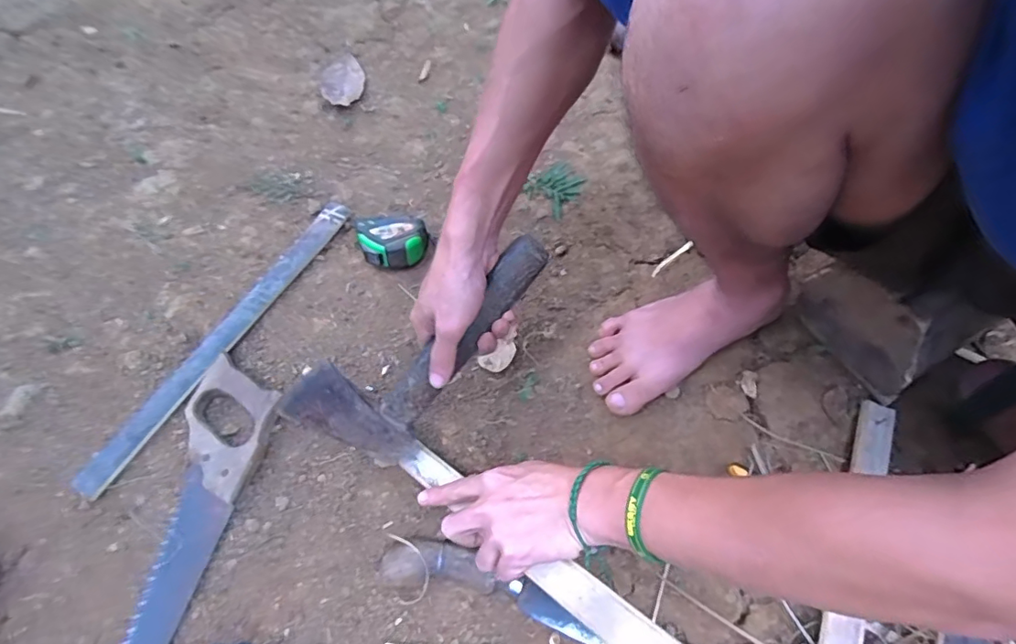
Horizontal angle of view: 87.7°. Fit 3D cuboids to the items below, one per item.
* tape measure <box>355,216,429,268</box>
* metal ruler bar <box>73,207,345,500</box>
[{"bbox_3d":[-0.135,-0.096,0.632,0.077,0.039,0.065,-15,65,-6],"label":"tape measure"},{"bbox_3d":[-0.312,0.008,0.589,0.037,0.009,0.397,26,65,15],"label":"metal ruler bar"}]

